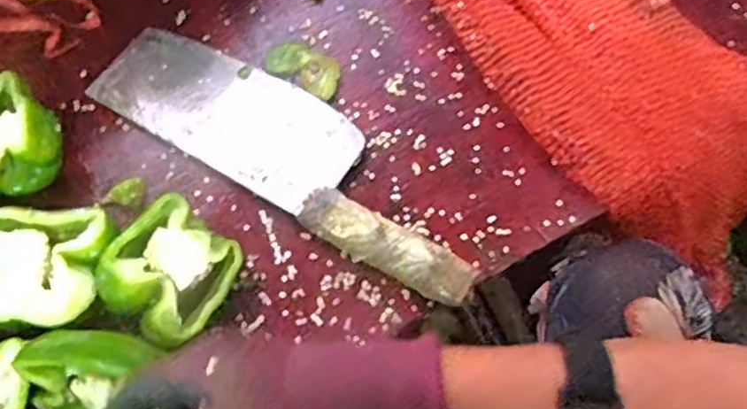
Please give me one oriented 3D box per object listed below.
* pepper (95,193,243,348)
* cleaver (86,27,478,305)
[{"bbox_3d":[-0.131,0.046,0.453,0.076,0.055,0.079,34,73,9],"label":"pepper"},{"bbox_3d":[-0.060,-0.045,0.502,0.321,0.028,0.091,32,73,9],"label":"cleaver"}]

